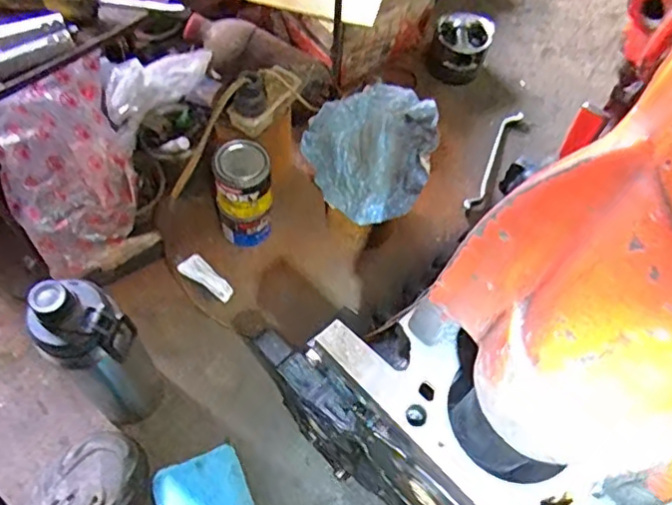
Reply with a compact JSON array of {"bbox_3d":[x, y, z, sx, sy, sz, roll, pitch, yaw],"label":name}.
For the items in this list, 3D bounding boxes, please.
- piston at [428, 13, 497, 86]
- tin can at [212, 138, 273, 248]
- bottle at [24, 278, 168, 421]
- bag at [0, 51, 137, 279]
[{"bbox_3d":[0.210,-0.349,1.002,0.096,0.065,0.105,23,64,9],"label":"piston"},{"bbox_3d":[-0.122,-0.072,0.781,0.074,0.160,0.062,-9,63,-7],"label":"tin can"},{"bbox_3d":[-0.248,0.111,0.615,0.103,0.275,0.084,38,67,16],"label":"bottle"},{"bbox_3d":[-0.335,-0.099,0.744,0.164,0.073,0.249,-20,91,-9],"label":"bag"}]

